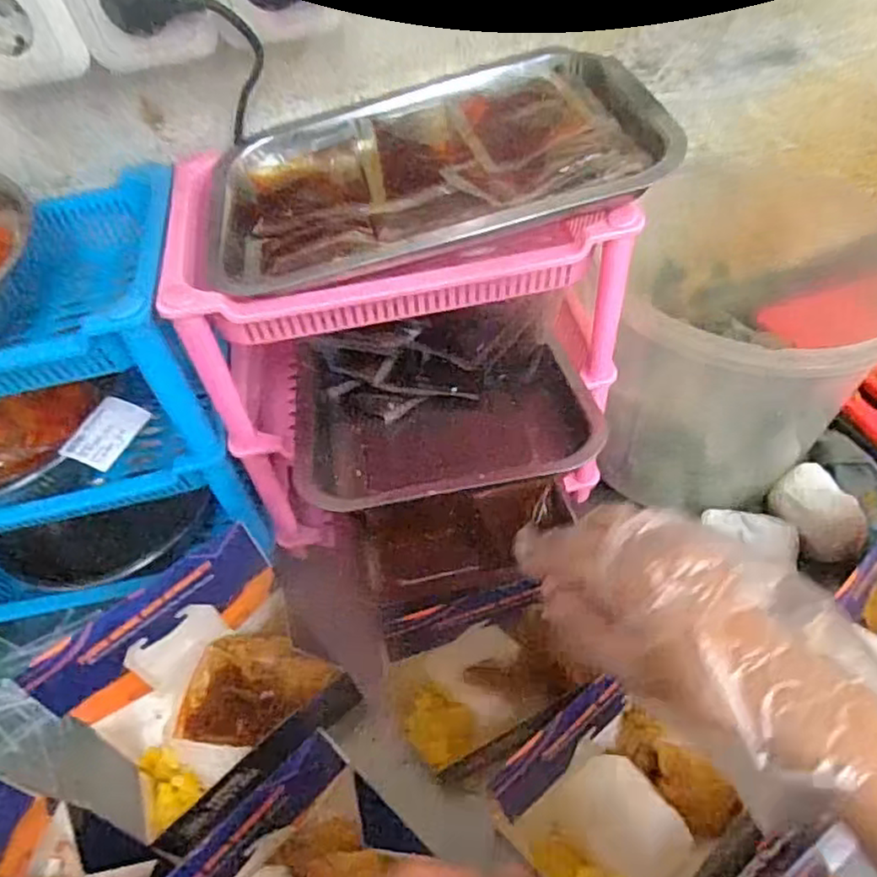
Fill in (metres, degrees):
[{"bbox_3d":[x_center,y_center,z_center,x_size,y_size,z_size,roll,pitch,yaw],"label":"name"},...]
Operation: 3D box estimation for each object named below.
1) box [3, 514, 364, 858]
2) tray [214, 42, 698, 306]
[{"bbox_3d":[-0.172,0.184,0.491,0.178,0.134,0.121,-36,57,-20],"label":"box"},{"bbox_3d":[-0.010,-0.193,0.471,0.307,0.047,0.215,-9,52,-1],"label":"tray"}]

